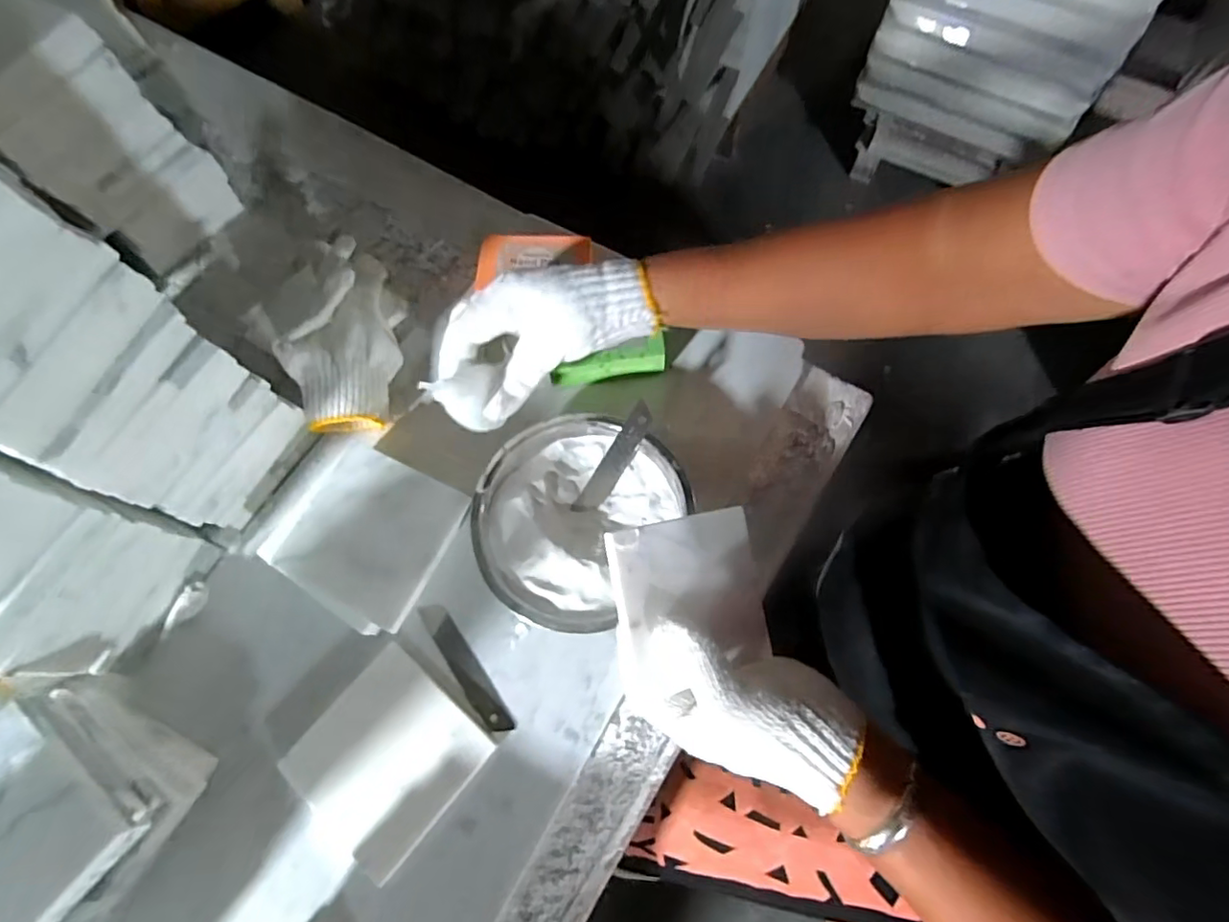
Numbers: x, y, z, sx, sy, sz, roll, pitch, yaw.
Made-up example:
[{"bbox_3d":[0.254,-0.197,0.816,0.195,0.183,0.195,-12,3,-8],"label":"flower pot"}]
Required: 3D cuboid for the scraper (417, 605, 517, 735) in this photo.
[{"bbox_3d":[-0.104,0.143,0.401,0.018,0.006,0.100,-34,72,-14],"label":"scraper"}]

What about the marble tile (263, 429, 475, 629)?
[{"bbox_3d":[-0.172,0.047,0.399,0.113,0.012,0.106,29,71,9],"label":"marble tile"}]

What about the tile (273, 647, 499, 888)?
[{"bbox_3d":[-0.145,0.188,0.372,0.098,0.006,0.100,37,72,13],"label":"tile"}]

